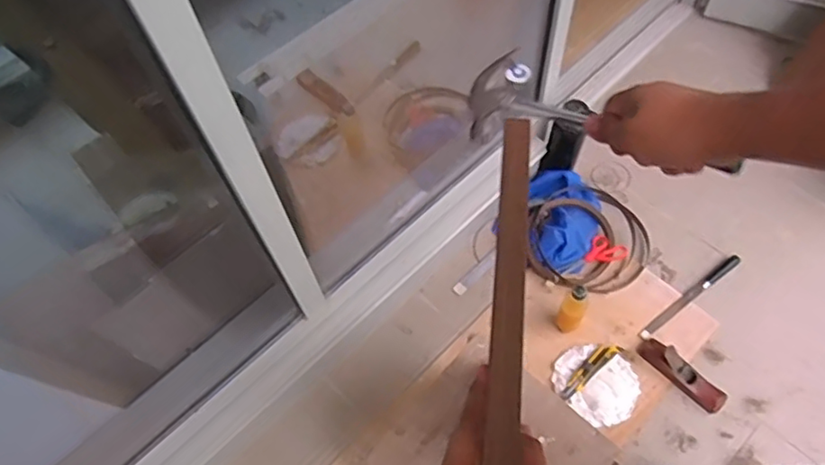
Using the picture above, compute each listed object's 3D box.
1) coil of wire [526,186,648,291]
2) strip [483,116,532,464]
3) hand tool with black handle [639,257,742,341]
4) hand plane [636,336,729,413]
[{"bbox_3d":[0.440,0.014,1.505,0.306,0.041,0.268,1,63,3],"label":"coil of wire"},{"bbox_3d":[0.072,0.029,0.430,0.025,0.011,0.269,5,61,5],"label":"strip"},{"bbox_3d":[0.662,0.152,1.430,0.318,0.023,0.024,-34,66,-14],"label":"hand tool with black handle"},{"bbox_3d":[0.604,0.311,1.339,0.057,0.048,0.204,-42,65,-19],"label":"hand plane"}]

